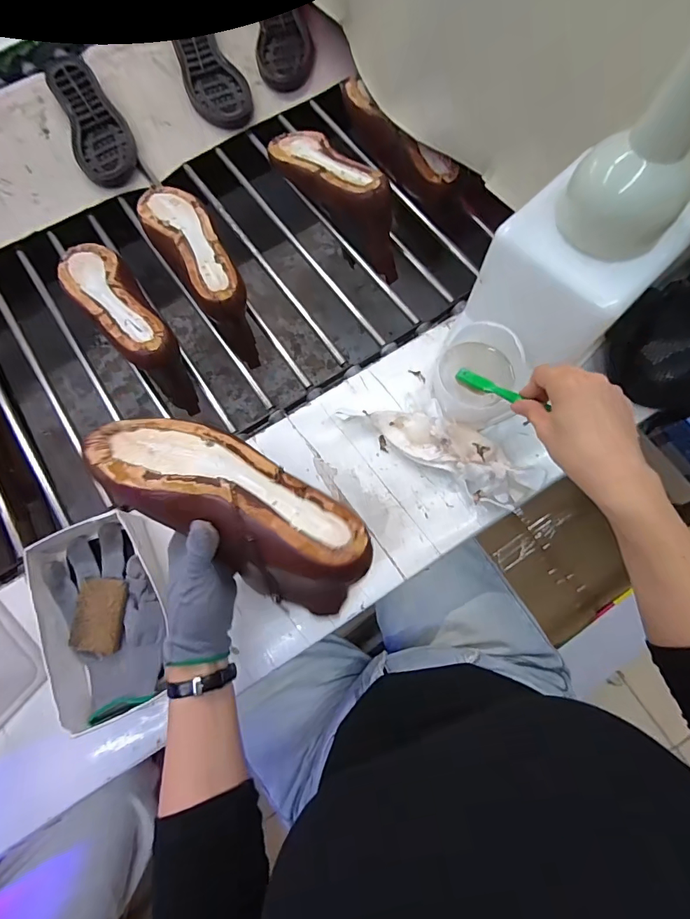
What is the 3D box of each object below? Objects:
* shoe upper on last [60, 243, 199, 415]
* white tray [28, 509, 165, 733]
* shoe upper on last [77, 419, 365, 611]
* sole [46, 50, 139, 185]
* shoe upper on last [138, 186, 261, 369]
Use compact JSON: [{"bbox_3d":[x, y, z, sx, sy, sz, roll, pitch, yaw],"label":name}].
[{"bbox_3d":[-0.293,-0.194,0.590,0.075,0.117,0.256,-41,77,-8],"label":"shoe upper on last"},{"bbox_3d":[-0.242,0.155,0.432,0.107,0.045,0.189,-21,76,-3],"label":"white tray"},{"bbox_3d":[-0.092,0.039,0.347,0.237,0.079,0.093,32,79,-4],"label":"shoe upper on last"},{"bbox_3d":[-0.411,-0.551,0.689,0.088,0.034,0.260,-27,75,-4],"label":"sole"},{"bbox_3d":[-0.202,-0.270,0.602,0.075,0.113,0.260,-29,75,-5],"label":"shoe upper on last"}]

